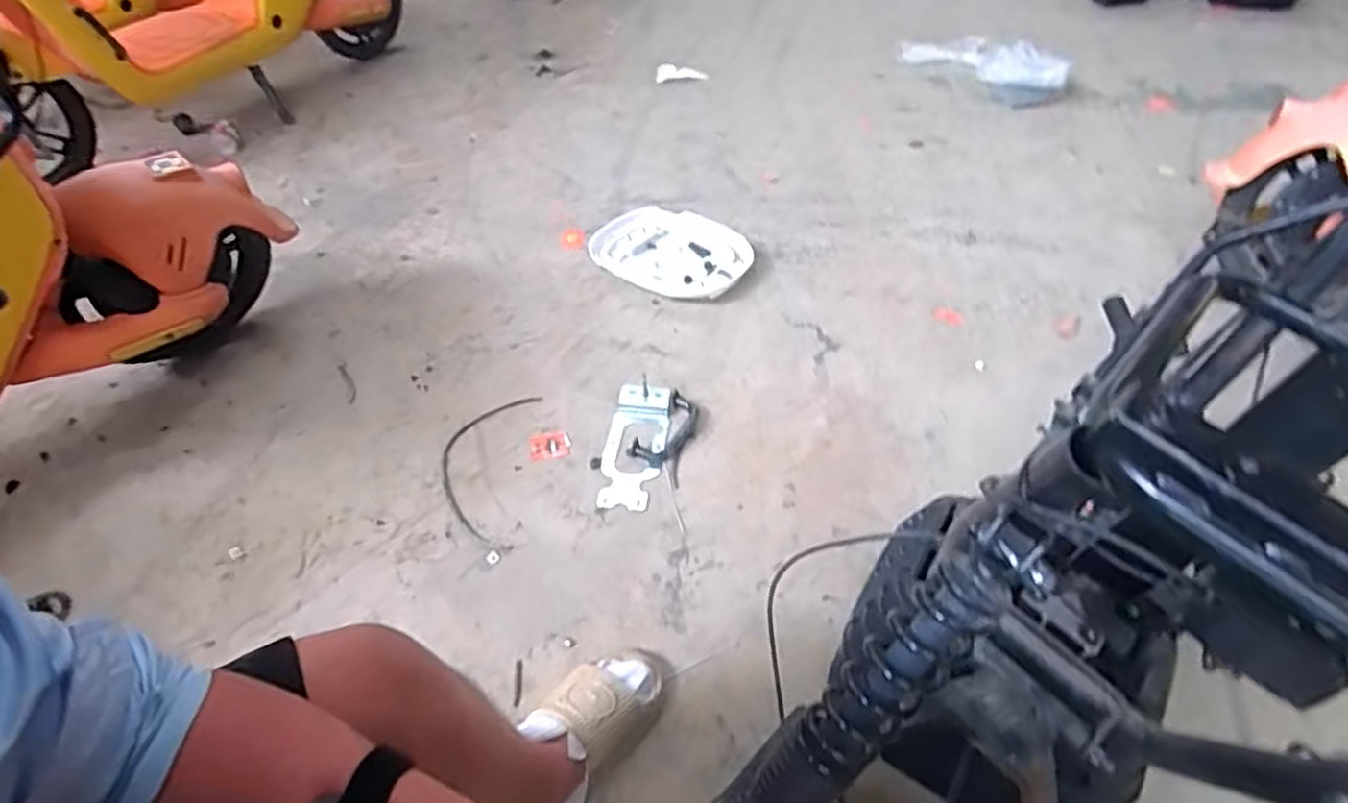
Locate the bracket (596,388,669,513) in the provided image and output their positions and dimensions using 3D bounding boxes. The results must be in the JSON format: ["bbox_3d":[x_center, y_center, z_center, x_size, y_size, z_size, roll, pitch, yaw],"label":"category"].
[{"bbox_3d":[-0.069,0.075,1.225,0.100,0.018,0.260,4,48,7],"label":"bracket"}]

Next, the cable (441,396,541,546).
[{"bbox_3d":[-0.336,0.101,1.213,0.137,0.009,0.323,4,48,7],"label":"cable"}]

